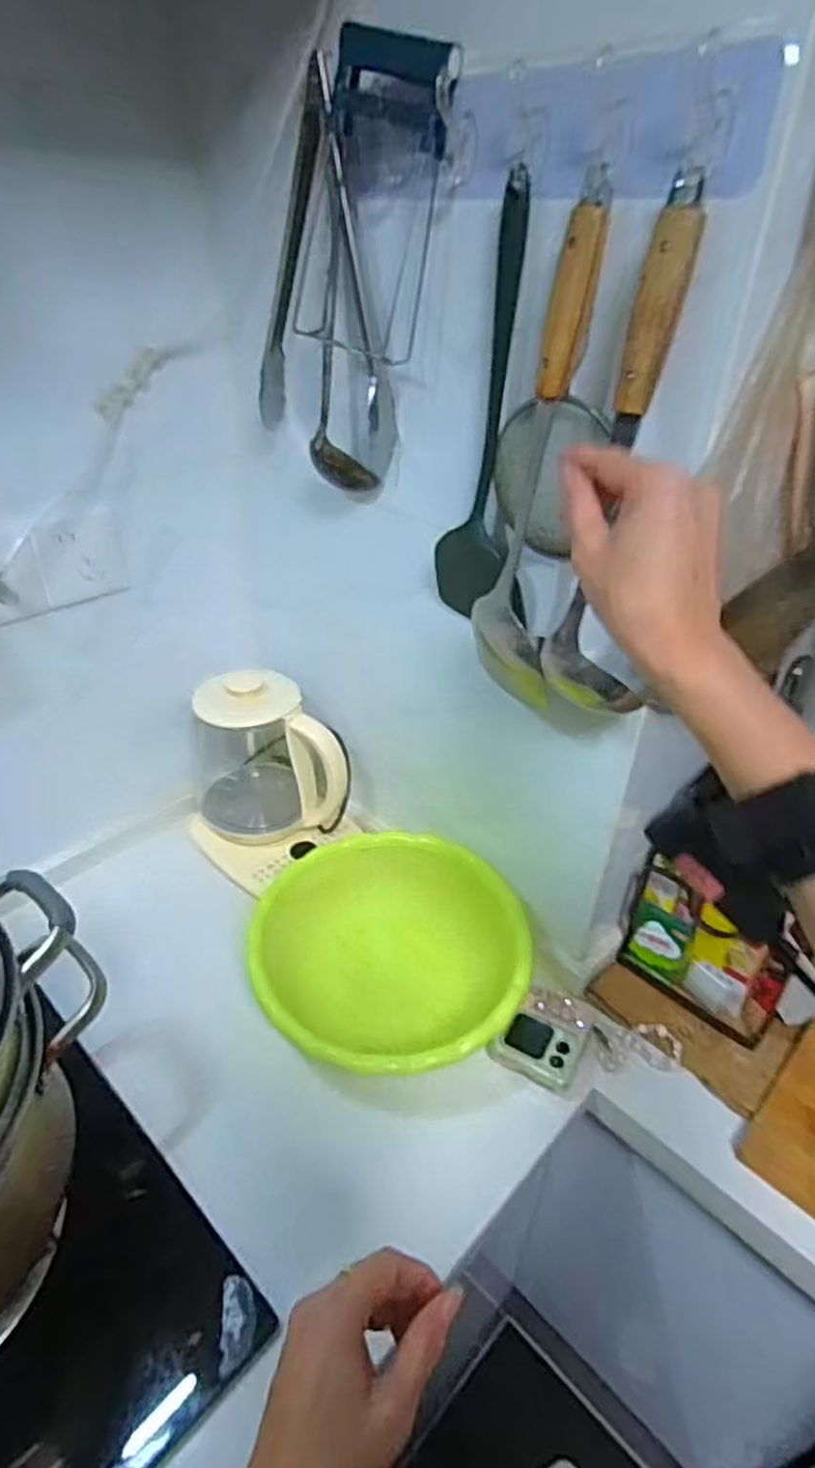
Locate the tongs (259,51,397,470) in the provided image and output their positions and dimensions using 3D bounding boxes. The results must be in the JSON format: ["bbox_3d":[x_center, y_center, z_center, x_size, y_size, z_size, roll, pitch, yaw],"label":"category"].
[{"bbox_3d":[-0.075,-0.371,0.603,0.053,0.259,0.160,-21,41,-30],"label":"tongs"}]

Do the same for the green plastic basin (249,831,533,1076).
[{"bbox_3d":[-0.018,0.238,0.735,0.253,0.116,0.252,1,35,-1],"label":"green plastic basin"}]

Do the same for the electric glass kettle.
[{"bbox_3d":[-0.176,0.041,0.859,0.157,0.219,0.190,-25,43,-33],"label":"electric glass kettle"}]

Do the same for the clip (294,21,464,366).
[{"bbox_3d":[-0.032,-0.389,0.527,0.115,0.192,0.023,31,47,15],"label":"clip"}]

